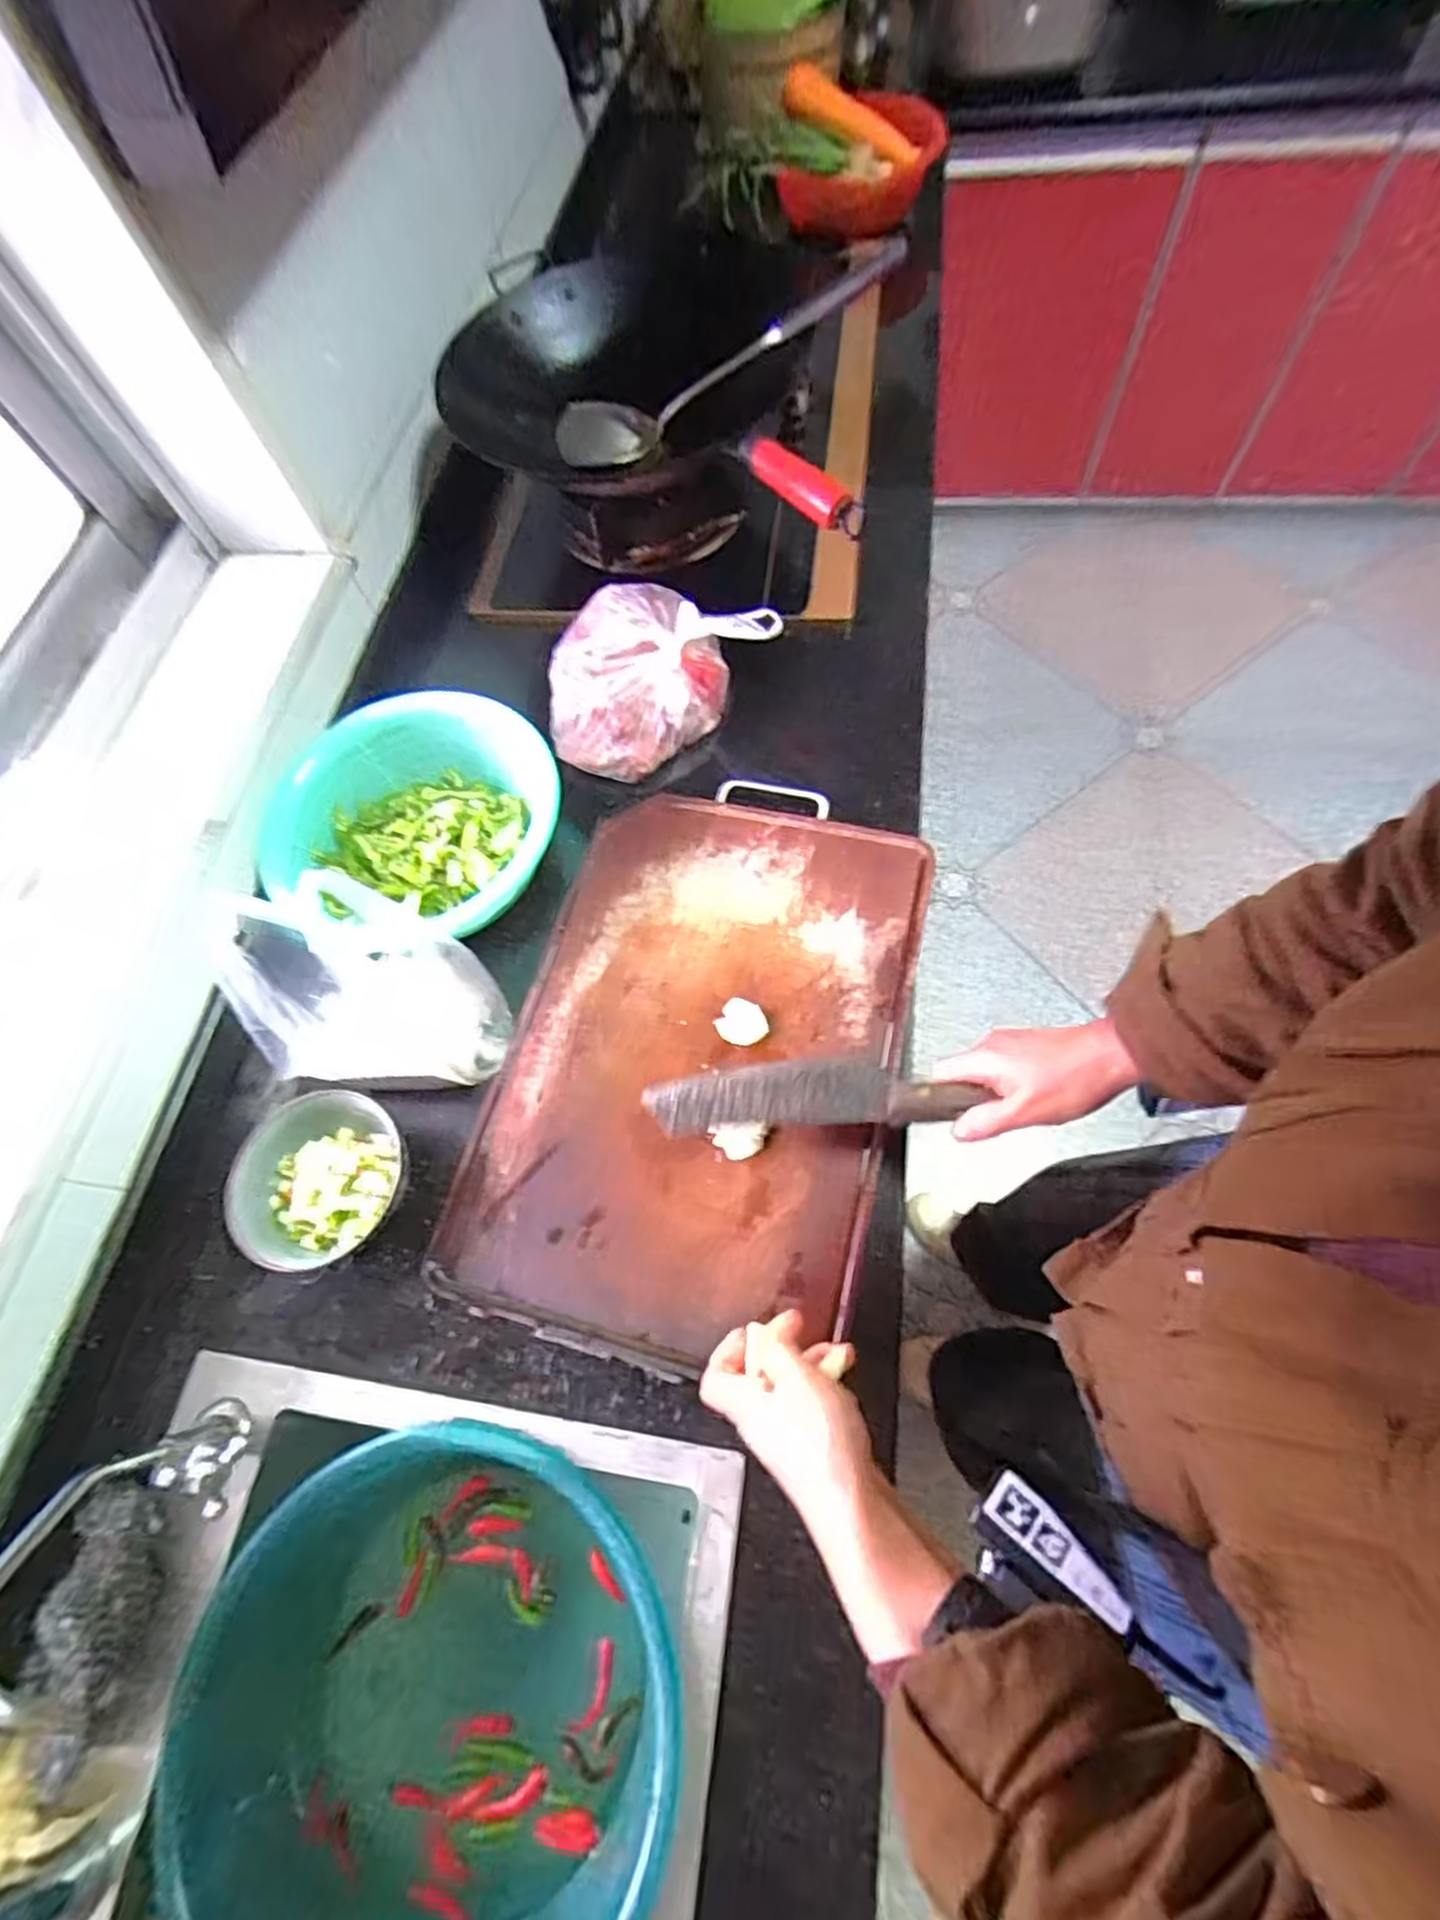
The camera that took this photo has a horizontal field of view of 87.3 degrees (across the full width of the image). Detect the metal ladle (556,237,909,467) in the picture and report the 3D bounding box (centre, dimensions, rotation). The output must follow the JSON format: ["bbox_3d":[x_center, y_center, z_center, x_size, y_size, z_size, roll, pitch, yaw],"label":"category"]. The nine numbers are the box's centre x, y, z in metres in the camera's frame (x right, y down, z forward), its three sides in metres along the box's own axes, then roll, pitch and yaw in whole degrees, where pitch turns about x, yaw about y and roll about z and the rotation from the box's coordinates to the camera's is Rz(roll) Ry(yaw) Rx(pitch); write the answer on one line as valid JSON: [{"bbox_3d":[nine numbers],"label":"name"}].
[{"bbox_3d":[-0.002,-0.628,0.791,0.393,0.071,0.085,-11,66,27],"label":"metal ladle"}]

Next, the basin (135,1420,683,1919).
[{"bbox_3d":[-0.190,0.480,0.493,0.315,0.105,0.304,-2,65,5],"label":"basin"}]

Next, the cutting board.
[{"bbox_3d":[-0.013,0.056,0.602,0.293,0.027,0.465,14,69,6],"label":"cutting board"}]

